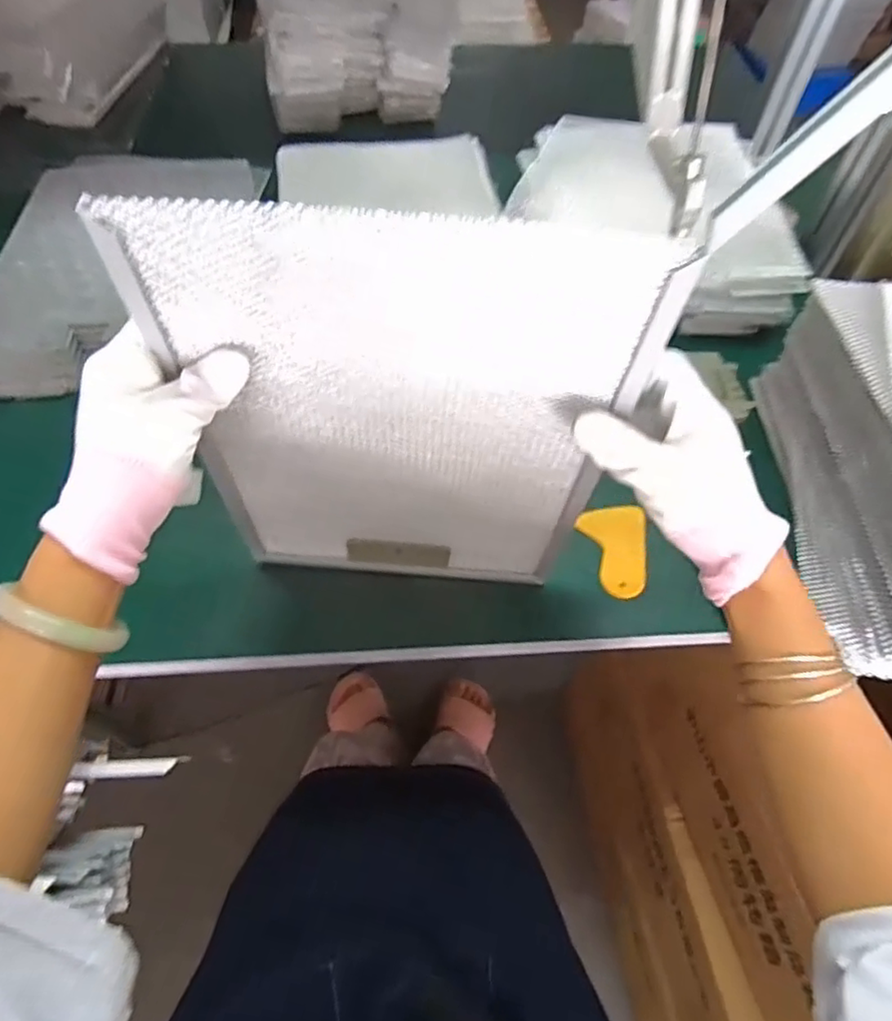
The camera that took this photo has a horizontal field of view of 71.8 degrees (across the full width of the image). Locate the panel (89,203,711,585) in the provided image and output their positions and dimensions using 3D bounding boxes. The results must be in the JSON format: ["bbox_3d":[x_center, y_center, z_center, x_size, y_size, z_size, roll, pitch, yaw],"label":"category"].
[{"bbox_3d":[-0.021,-0.040,0.394,0.255,0.328,0.022,3,60,-1],"label":"panel"}]

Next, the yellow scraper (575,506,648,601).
[{"bbox_3d":[0.150,0.038,0.545,0.056,0.004,0.079,-7,88,8],"label":"yellow scraper"}]

